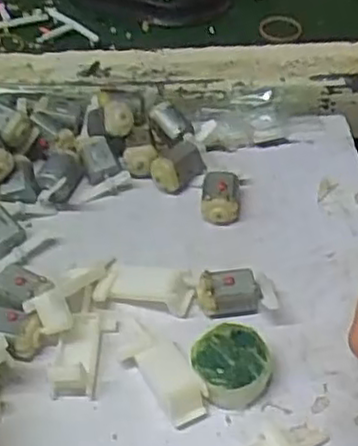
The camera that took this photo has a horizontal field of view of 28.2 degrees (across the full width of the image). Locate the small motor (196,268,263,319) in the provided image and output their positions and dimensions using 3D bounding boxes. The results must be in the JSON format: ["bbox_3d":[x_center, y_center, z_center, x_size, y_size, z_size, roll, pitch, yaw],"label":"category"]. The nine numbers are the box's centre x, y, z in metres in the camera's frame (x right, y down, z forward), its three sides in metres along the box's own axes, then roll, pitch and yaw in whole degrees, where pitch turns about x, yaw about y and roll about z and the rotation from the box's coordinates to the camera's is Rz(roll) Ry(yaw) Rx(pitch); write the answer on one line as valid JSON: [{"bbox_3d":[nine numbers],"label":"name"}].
[{"bbox_3d":[0.023,0.033,0.333,0.029,0.015,0.017,1,46,0],"label":"small motor"}]

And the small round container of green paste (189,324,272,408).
[{"bbox_3d":[0.022,0.060,0.305,0.031,0.018,0.032,1,46,-1],"label":"small round container of green paste"}]

